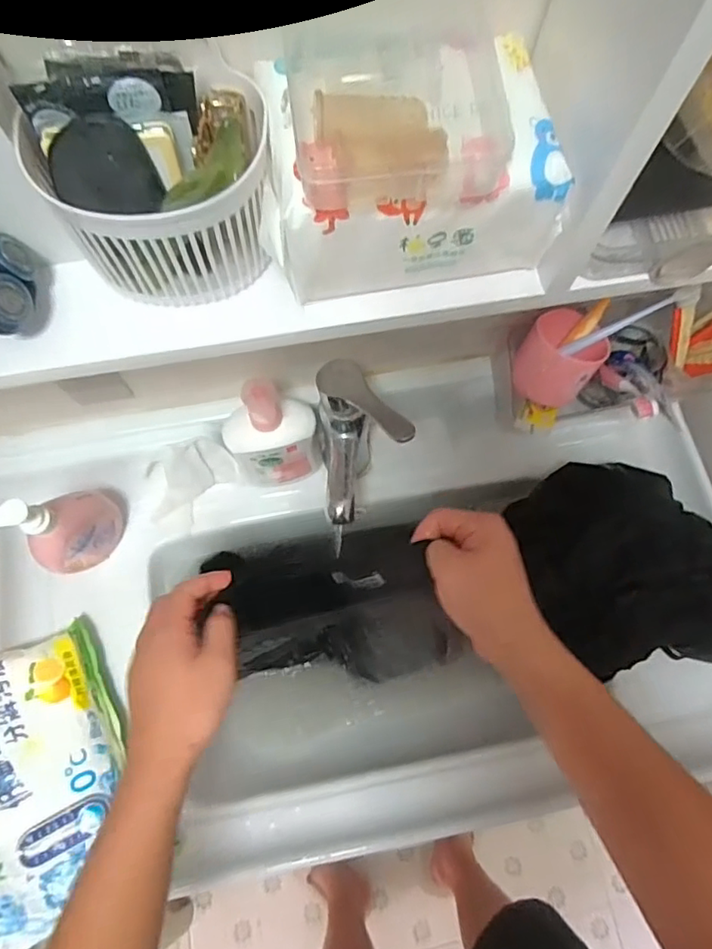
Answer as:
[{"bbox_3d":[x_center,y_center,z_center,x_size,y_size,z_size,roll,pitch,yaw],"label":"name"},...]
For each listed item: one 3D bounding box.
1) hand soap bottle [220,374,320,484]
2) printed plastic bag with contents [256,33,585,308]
[{"bbox_3d":[-0.089,-0.040,0.612,0.098,0.170,0.058,-21,74,-7],"label":"hand soap bottle"},{"bbox_3d":[0.030,-0.166,0.311,0.156,0.095,0.088,-10,73,-4],"label":"printed plastic bag with contents"}]

